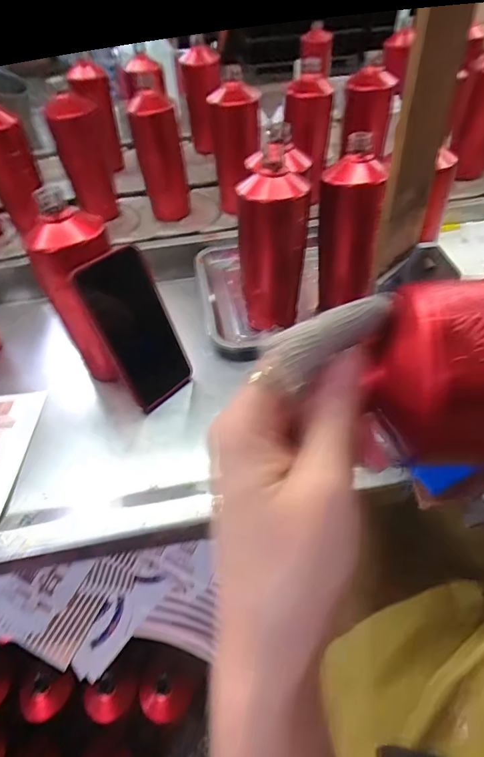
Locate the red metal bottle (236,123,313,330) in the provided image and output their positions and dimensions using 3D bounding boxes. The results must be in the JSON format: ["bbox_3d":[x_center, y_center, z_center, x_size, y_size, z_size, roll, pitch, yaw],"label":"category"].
[{"bbox_3d":[0.038,-0.160,0.481,0.072,0.201,0.069,5,49,8],"label":"red metal bottle"}]

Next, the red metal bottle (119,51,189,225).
[{"bbox_3d":[-0.139,-0.380,0.675,0.073,0.236,0.068,-10,48,-6],"label":"red metal bottle"}]

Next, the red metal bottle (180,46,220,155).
[{"bbox_3d":[-0.083,-0.617,0.901,0.076,0.186,0.087,-7,46,-2],"label":"red metal bottle"}]

